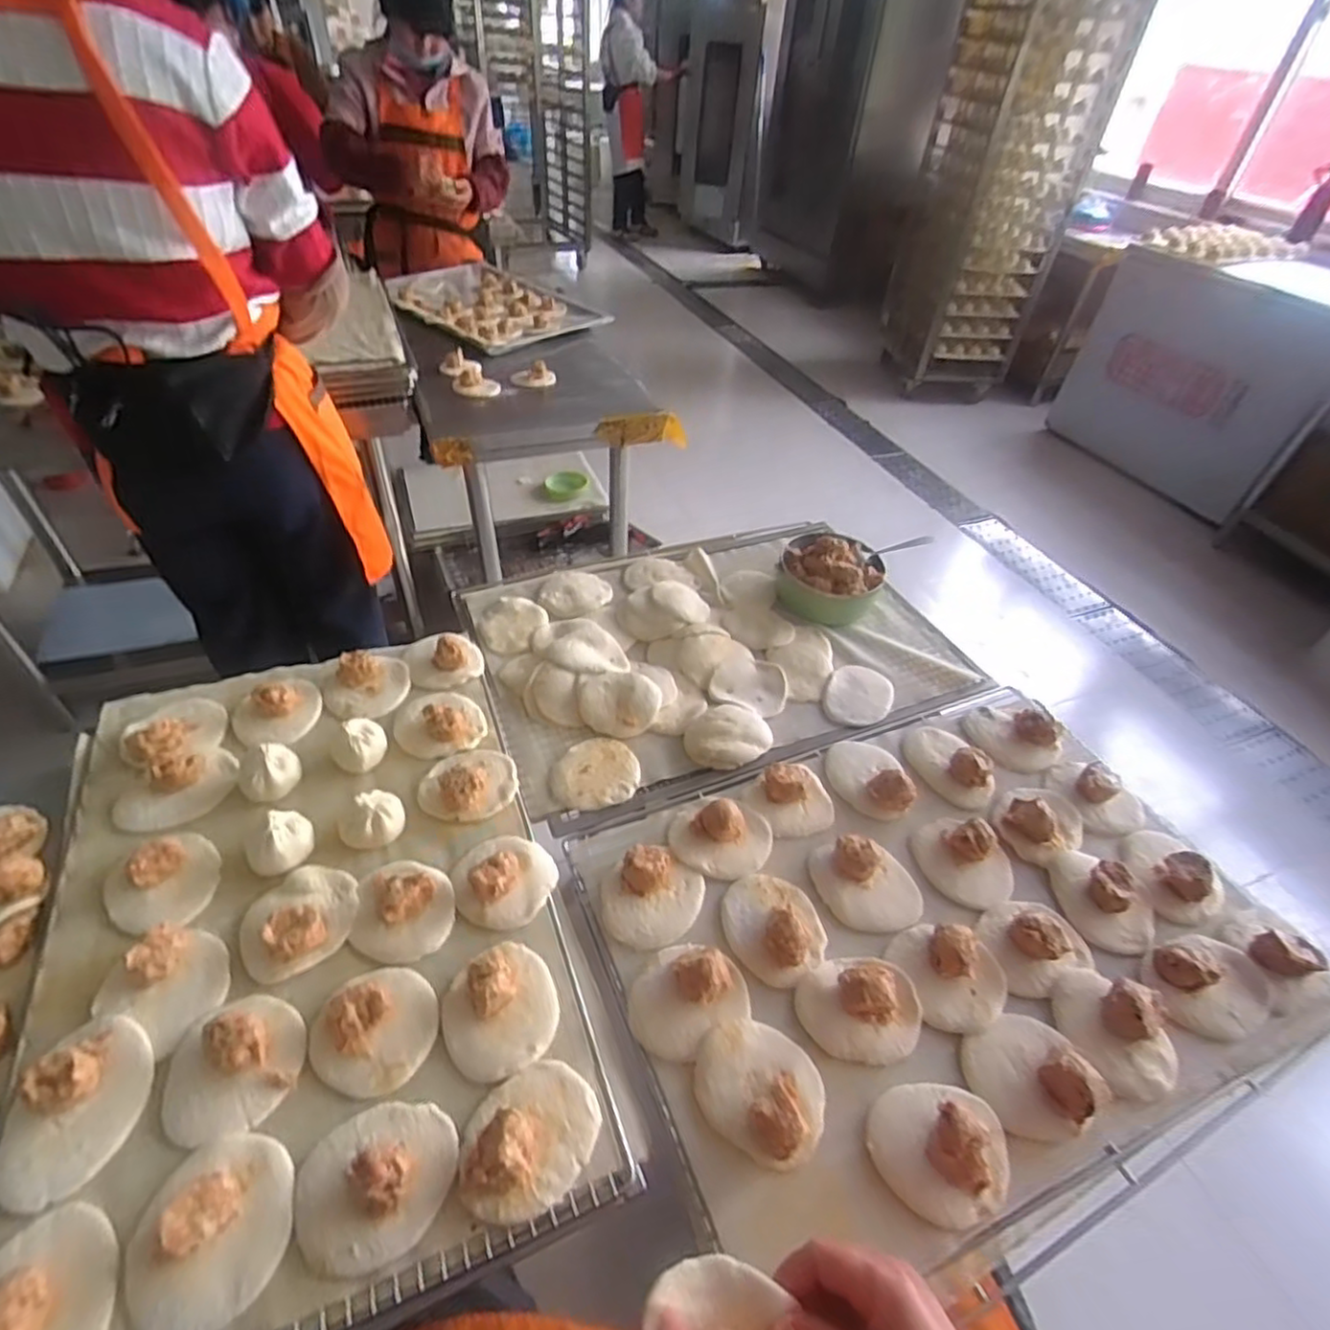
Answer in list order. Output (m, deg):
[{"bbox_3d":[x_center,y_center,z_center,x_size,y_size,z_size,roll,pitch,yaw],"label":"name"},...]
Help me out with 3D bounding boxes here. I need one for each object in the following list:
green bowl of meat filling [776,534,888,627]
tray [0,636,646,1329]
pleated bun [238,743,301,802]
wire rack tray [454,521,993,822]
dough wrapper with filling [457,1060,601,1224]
[{"bbox_3d":[0.231,-0.131,0.941,0.137,0.079,0.130,3,44,-3],"label":"green bowl of meat filling"},{"bbox_3d":[-0.339,0.199,0.569,0.464,0.032,0.601,-14,47,-20],"label":"tray"},{"bbox_3d":[-0.387,0.106,0.657,0.057,0.043,0.052,3,44,-3],"label":"pleated bun"},{"bbox_3d":[0.074,-0.045,0.898,0.615,0.037,0.412,-14,47,-20],"label":"wire rack tray"},{"bbox_3d":[-0.093,0.322,0.462,0.078,0.041,0.097,28,48,21],"label":"dough wrapper with filling"}]

